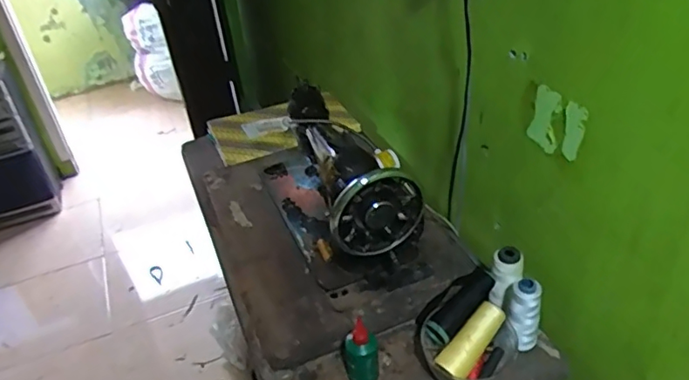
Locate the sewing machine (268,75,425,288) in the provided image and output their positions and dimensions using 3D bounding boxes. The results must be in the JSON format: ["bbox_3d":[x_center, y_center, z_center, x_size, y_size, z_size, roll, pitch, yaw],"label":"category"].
[{"bbox_3d":[-0.021,-0.033,0.945,0.172,0.212,0.388,-17,38,-14],"label":"sewing machine"}]

